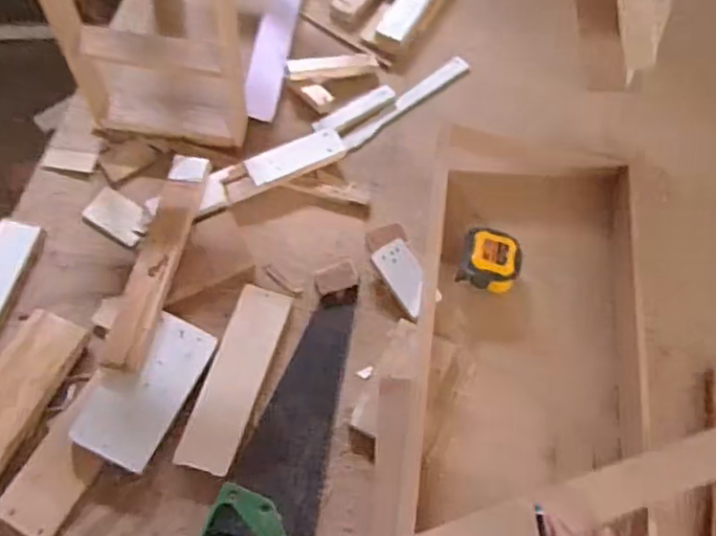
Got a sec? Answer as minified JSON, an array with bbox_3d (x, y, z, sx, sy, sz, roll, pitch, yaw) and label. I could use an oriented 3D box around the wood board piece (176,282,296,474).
[{"bbox_3d":[-0.148,0.130,0.758,0.065,0.008,0.232,16,66,5],"label":"wood board piece"}]

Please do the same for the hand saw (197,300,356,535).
[{"bbox_3d":[-0.077,0.216,0.723,0.110,0.032,0.380,22,66,8],"label":"hand saw"}]

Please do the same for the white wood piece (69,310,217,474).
[{"bbox_3d":[-0.250,0.139,0.731,0.099,0.012,0.175,30,68,-2],"label":"white wood piece"}]

